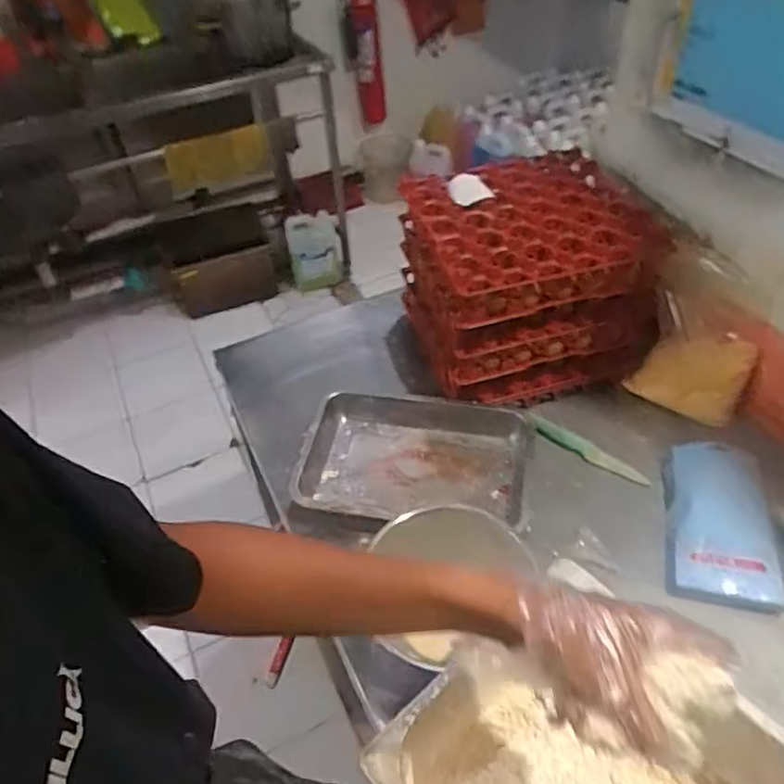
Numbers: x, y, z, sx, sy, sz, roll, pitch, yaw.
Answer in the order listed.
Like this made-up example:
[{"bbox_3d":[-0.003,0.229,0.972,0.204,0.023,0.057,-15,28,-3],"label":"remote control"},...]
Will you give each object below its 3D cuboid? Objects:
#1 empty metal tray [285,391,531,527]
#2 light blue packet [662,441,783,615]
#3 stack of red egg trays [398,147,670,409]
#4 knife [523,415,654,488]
[{"bbox_3d":[0.025,0.094,0.846,0.301,0.056,0.201,3,45,9],"label":"empty metal tray"},{"bbox_3d":[0.404,0.160,0.768,0.122,0.046,0.211,9,46,14],"label":"light blue packet"},{"bbox_3d":[0.190,-0.159,0.927,0.300,0.268,0.267,-14,45,-9],"label":"stack of red egg trays"},{"bbox_3d":[0.272,0.082,0.872,0.182,0.008,0.029,30,53,12],"label":"knife"}]

